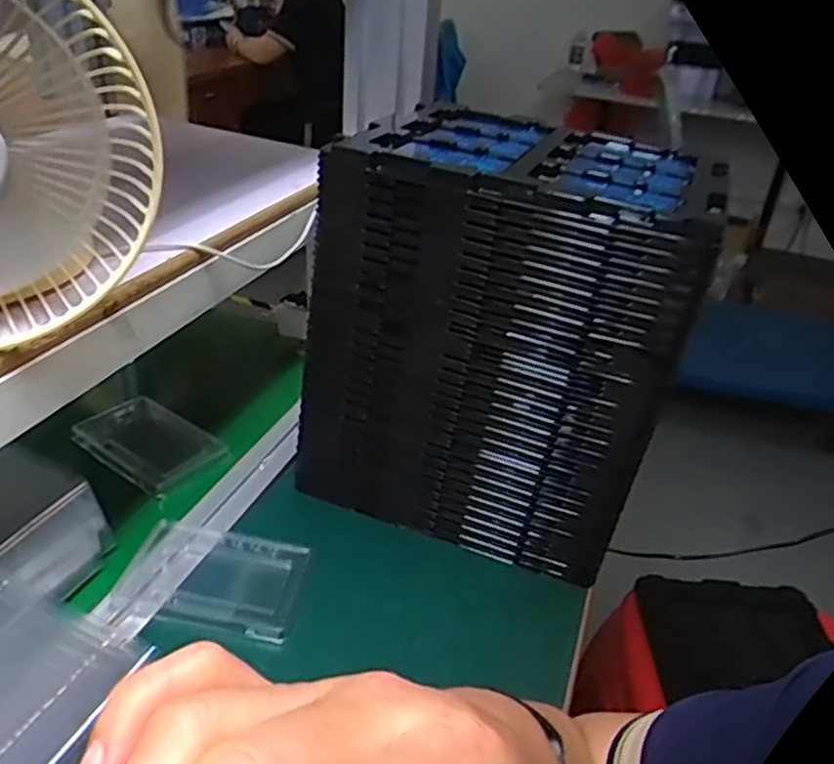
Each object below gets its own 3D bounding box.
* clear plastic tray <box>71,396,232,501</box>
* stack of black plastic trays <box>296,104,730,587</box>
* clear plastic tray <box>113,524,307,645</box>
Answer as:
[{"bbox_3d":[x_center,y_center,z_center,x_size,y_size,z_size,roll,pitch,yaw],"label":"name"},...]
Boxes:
[{"bbox_3d":[-0.255,0.057,0.665,0.127,0.022,0.085,22,36,25],"label":"clear plastic tray"},{"bbox_3d":[0.074,-0.045,0.613,0.282,0.311,0.211,15,33,16],"label":"stack of black plastic trays"},{"bbox_3d":[-0.157,0.152,0.546,0.134,0.014,0.087,9,32,6],"label":"clear plastic tray"}]

